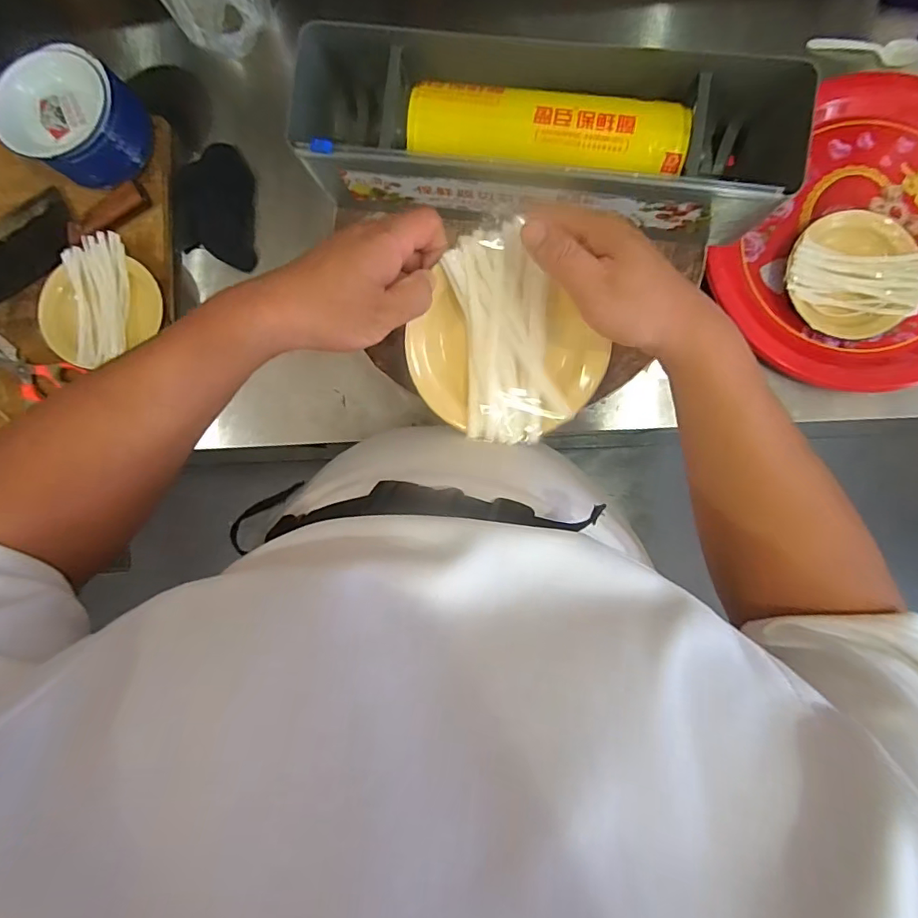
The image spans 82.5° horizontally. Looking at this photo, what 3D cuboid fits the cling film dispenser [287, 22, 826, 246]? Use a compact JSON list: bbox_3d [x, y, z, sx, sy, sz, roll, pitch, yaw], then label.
[{"bbox_3d":[0.082,-0.333,0.539,0.474,0.110,0.146,7,90,4],"label":"cling film dispenser"}]

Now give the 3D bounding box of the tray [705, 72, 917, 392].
[{"bbox_3d":[0.528,-0.263,0.639,0.320,0.034,0.382,35,92,3],"label":"tray"}]

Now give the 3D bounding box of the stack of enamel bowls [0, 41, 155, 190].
[{"bbox_3d":[-0.476,-0.419,0.652,0.133,0.089,0.140,28,92,4],"label":"stack of enamel bowls"}]

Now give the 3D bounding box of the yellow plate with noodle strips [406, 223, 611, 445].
[{"bbox_3d":[0.030,-0.082,0.405,0.142,0.036,0.142,-1,118,-2],"label":"yellow plate with noodle strips"}]

